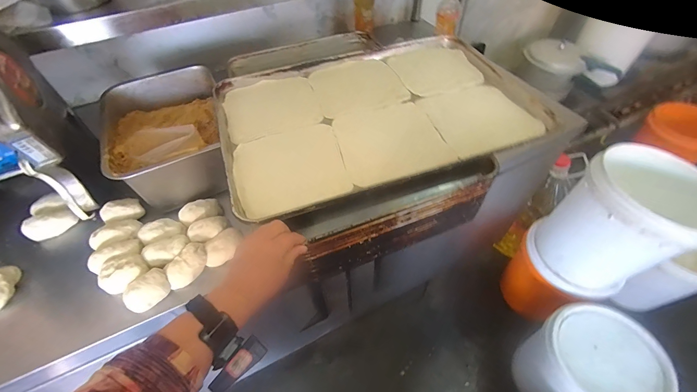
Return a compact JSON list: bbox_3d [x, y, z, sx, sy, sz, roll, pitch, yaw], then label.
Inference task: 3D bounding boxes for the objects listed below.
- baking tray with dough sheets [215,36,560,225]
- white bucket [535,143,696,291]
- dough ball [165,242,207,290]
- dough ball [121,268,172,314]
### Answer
[{"bbox_3d":[0.056,-0.178,0.627,0.596,0.028,0.407,-16,52,-10],"label":"baking tray with dough sheets"},{"bbox_3d":[0.787,0.083,0.901,0.269,0.361,0.279,-1,51,1],"label":"white bucket"},{"bbox_3d":[-0.307,0.132,0.585,0.051,0.034,0.085,26,57,21],"label":"dough ball"},{"bbox_3d":[-0.368,0.168,0.558,0.059,0.041,0.080,33,59,25],"label":"dough ball"}]

